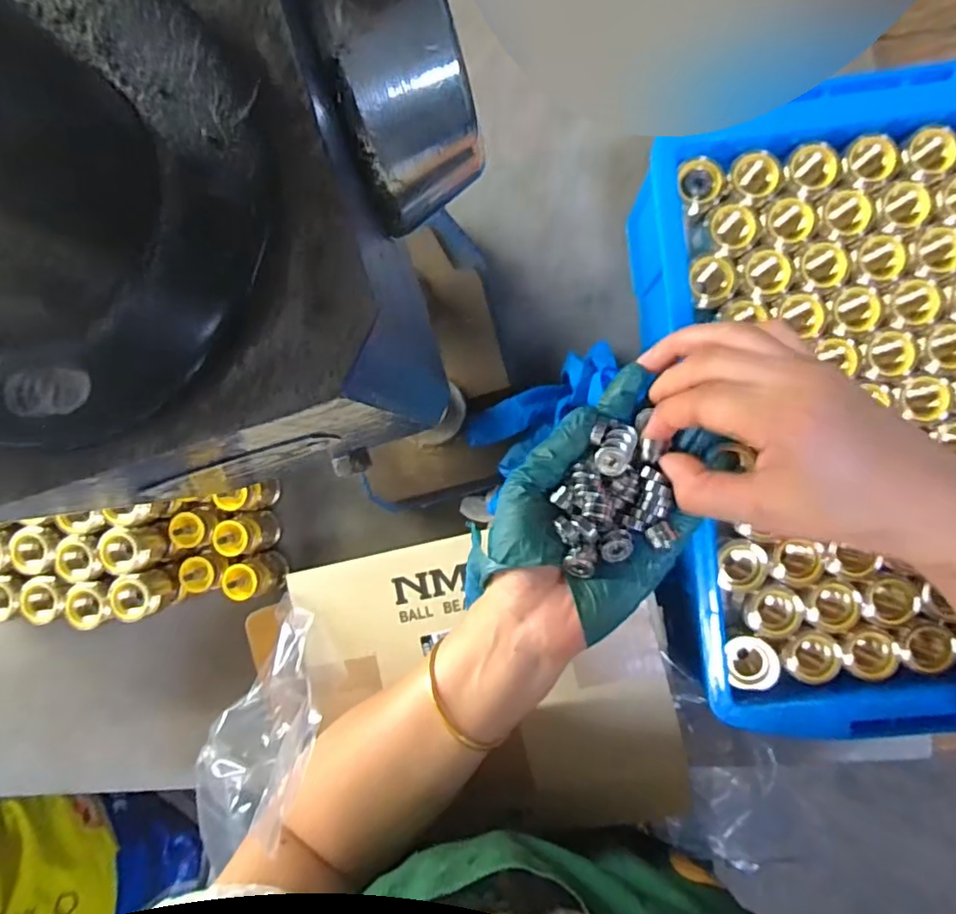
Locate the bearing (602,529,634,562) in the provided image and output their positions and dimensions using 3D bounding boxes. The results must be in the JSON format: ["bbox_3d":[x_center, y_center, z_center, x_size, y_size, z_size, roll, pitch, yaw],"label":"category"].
[{"bbox_3d":[0.068,0.043,0.282,0.015,0.008,0.014,-2,90,3],"label":"bearing"}]

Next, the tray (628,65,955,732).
[{"bbox_3d":[0.232,-0.030,0.345,0.252,0.059,0.357,-6,90,3],"label":"tray"}]

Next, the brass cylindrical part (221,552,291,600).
[{"bbox_3d":[-0.163,0.088,0.431,0.026,0.059,0.029,-22,89,3],"label":"brass cylindrical part"}]

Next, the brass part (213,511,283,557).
[{"bbox_3d":[-0.170,0.057,0.432,0.024,0.061,0.028,-17,89,3],"label":"brass part"}]

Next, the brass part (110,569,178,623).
[{"bbox_3d":[-0.230,0.094,0.402,0.031,0.034,0.030,0,90,3],"label":"brass part"}]

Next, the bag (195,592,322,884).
[{"bbox_3d":[-0.142,0.183,0.375,0.059,0.045,0.161,26,92,3],"label":"bag"}]

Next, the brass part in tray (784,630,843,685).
[{"bbox_3d":[0.197,0.117,0.340,0.028,0.010,0.030,0,90,3],"label":"brass part in tray"}]

